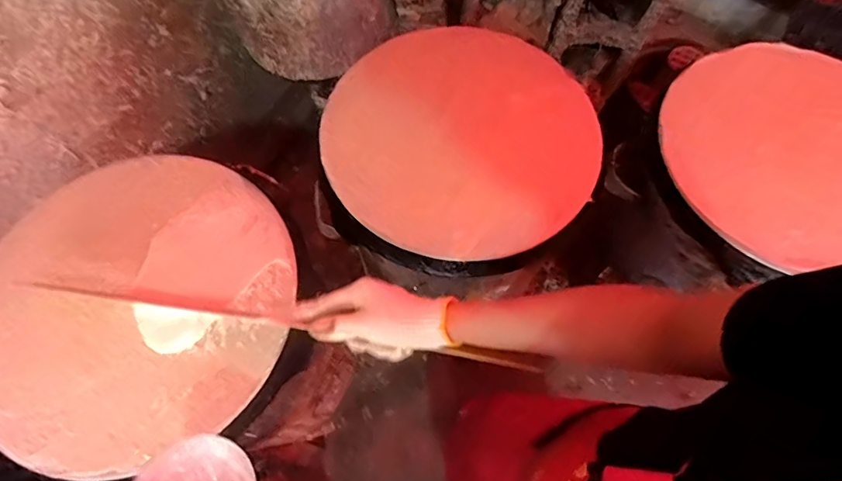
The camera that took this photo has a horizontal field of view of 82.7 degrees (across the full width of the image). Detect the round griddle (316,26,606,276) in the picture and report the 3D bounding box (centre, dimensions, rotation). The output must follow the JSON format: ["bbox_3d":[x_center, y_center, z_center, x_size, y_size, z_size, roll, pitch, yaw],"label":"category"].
[{"bbox_3d":[0.048,-0.145,0.653,0.365,0.030,0.378,0,67,-1],"label":"round griddle"}]

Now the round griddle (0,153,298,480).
[{"bbox_3d":[-0.336,0.060,0.543,0.362,0.047,0.352,-24,69,-11],"label":"round griddle"}]

